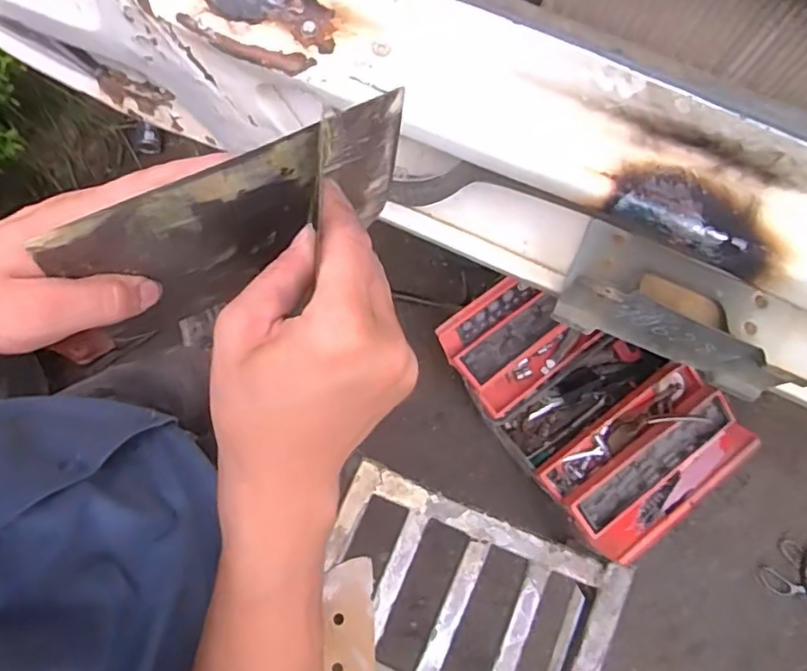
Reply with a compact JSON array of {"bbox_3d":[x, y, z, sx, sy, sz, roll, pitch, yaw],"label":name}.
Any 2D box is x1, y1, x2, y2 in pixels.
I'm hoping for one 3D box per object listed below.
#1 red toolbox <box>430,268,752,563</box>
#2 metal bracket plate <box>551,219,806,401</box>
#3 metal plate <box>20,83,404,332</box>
[{"bbox_3d":[0.440,0.139,1.460,0.444,0.202,0.648,-37,82,-8],"label":"red toolbox"},{"bbox_3d":[0.366,-0.043,0.813,0.290,0.110,0.141,25,79,4],"label":"metal bracket plate"},{"bbox_3d":[-0.080,-0.060,0.331,0.181,0.107,0.004,-30,72,-16],"label":"metal plate"}]

